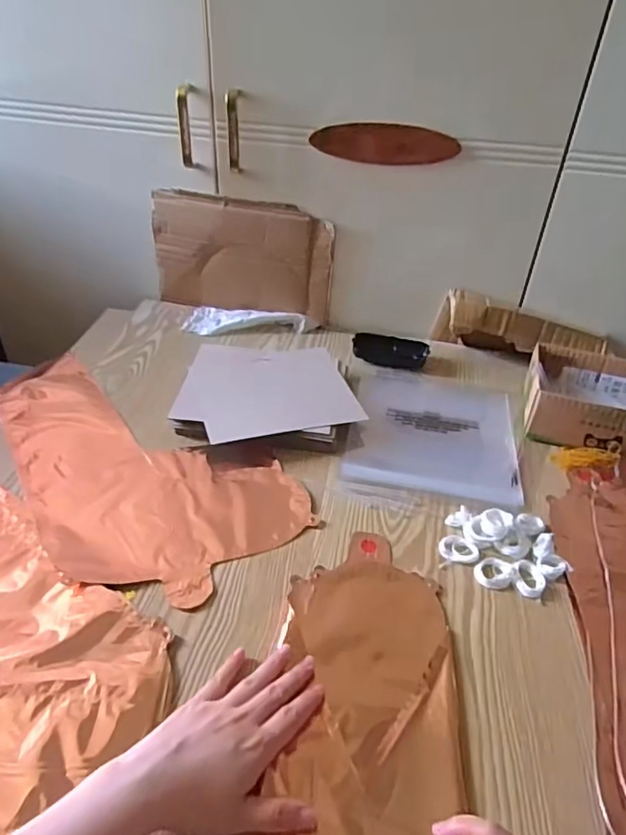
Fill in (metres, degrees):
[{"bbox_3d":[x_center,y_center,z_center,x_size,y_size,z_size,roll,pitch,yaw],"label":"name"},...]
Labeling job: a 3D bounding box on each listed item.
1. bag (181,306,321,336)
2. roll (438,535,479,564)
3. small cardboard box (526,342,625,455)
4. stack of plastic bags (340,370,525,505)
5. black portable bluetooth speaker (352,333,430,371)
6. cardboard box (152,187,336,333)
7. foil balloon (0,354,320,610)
[{"bbox_3d":[-0.096,-0.146,0.854,0.196,0.025,0.078,9,38,5],"label":"bag"},{"bbox_3d":[0.142,0.128,0.541,0.038,0.009,0.026,13,38,10],"label":"roll"},{"bbox_3d":[0.361,-0.021,0.694,0.183,0.062,0.142,15,39,13],"label":"small cardboard box"},{"bbox_3d":[0.151,0.008,0.702,0.196,0.016,0.238,10,38,5],"label":"stack of plastic bags"},{"bbox_3d":[0.114,-0.100,0.820,0.106,0.025,0.051,7,37,2],"label":"black portable bluetooth speaker"},{"bbox_3d":[-0.106,-0.236,0.842,0.271,0.176,0.032,12,38,9],"label":"cardboard box"},{"bbox_3d":[-0.220,0.040,0.630,0.223,0.014,0.430,-28,48,-36],"label":"foil balloon"}]

